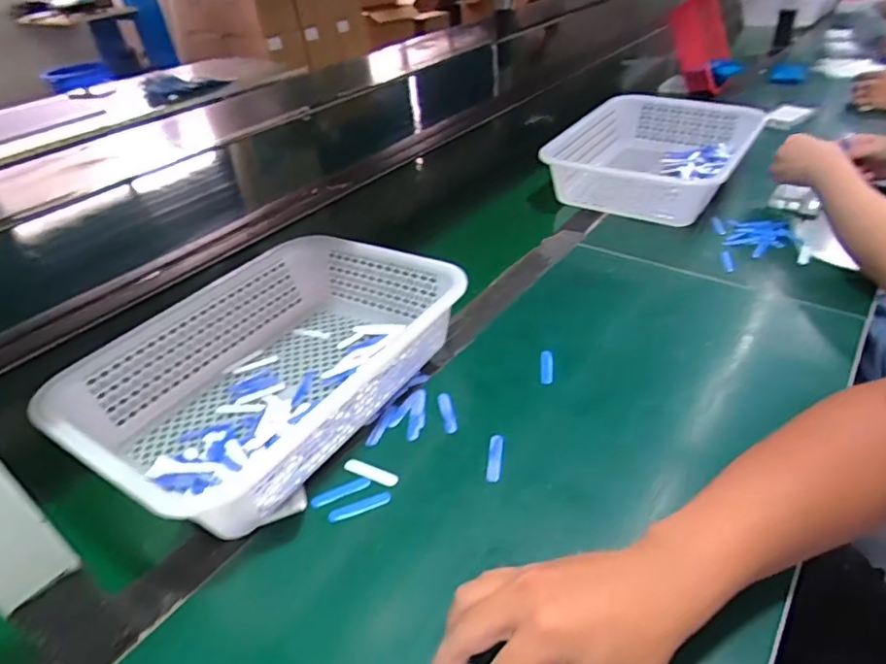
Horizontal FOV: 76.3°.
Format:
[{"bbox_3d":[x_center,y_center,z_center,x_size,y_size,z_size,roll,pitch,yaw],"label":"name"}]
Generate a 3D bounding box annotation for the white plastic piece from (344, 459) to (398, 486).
[{"bbox_3d":[-0.062,0.121,0.491,0.051,0.004,0.012,11,40,22],"label":"white plastic piece"}]

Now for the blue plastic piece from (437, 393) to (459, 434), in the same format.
[{"bbox_3d":[0.004,0.076,0.542,0.013,0.004,0.052,-10,37,-5],"label":"blue plastic piece"}]

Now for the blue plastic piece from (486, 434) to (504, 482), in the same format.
[{"bbox_3d":[0.046,0.113,0.500,0.012,0.008,0.053,2,38,10],"label":"blue plastic piece"}]

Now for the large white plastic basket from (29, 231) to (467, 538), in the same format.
[{"bbox_3d":[-0.168,0.029,0.564,0.250,0.080,0.354,20,44,31],"label":"large white plastic basket"}]

